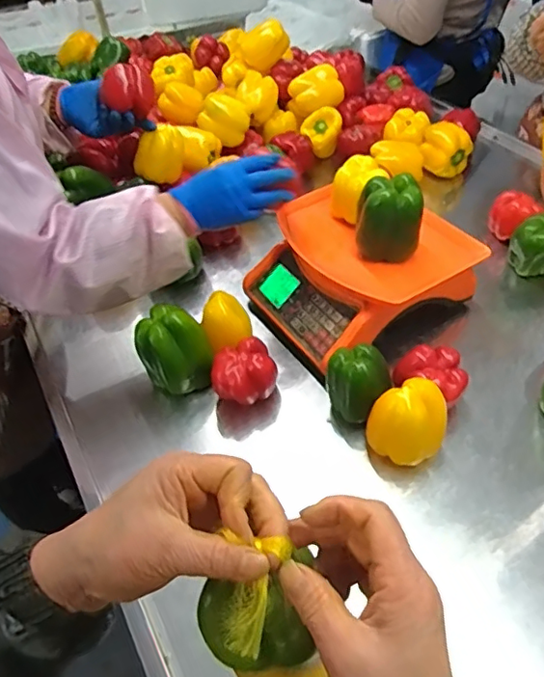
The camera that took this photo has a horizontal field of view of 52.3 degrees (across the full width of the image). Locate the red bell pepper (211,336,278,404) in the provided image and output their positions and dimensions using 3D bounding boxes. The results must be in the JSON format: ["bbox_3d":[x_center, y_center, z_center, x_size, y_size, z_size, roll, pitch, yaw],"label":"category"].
[{"bbox_3d":[-0.038,0.047,0.766,0.089,0.070,0.065,-14,48,-6],"label":"red bell pepper"}]

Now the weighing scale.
[{"bbox_3d":[0.121,-0.110,0.855,0.280,0.106,0.282,-29,51,-19],"label":"weighing scale"}]

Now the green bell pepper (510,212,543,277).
[{"bbox_3d":[0.446,-0.155,0.918,0.084,0.079,0.078,-14,48,-6],"label":"green bell pepper"}]

